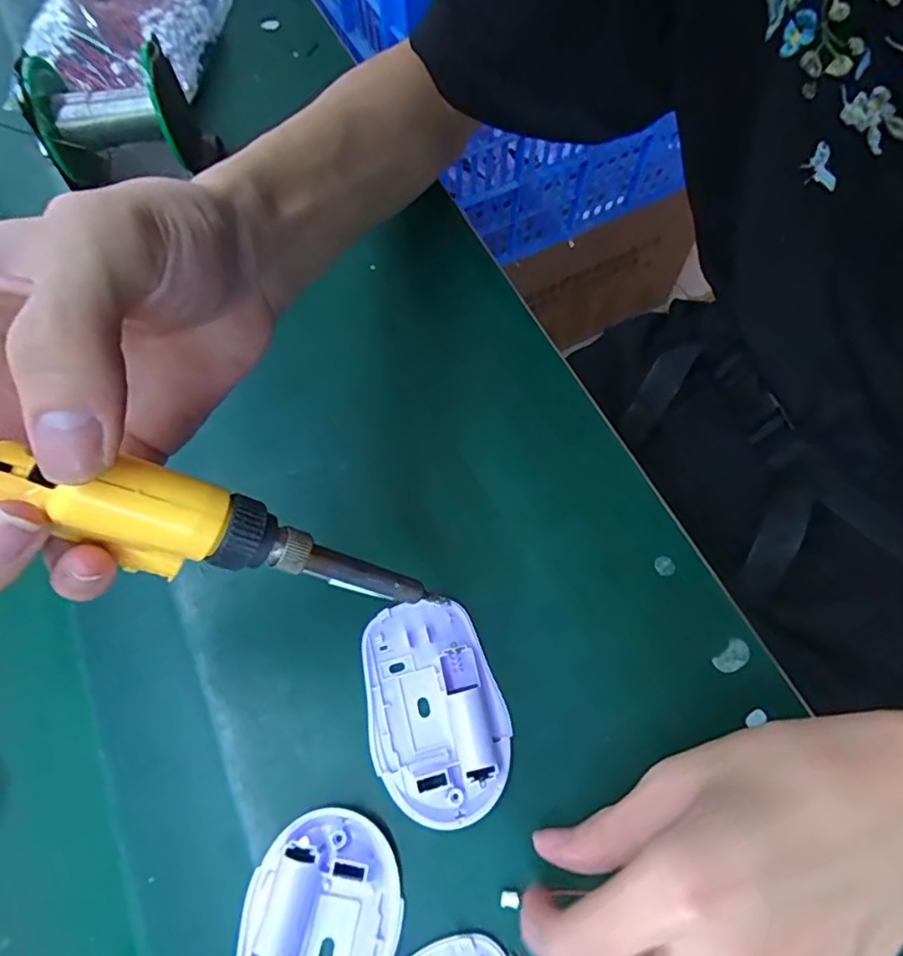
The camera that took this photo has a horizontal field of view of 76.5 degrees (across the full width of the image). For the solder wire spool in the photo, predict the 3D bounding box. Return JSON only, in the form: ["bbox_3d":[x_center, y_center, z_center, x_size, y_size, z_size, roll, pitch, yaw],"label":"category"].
[{"bbox_3d":[-0.220,-0.241,0.371,0.090,0.068,0.090,0,65,0],"label":"solder wire spool"}]

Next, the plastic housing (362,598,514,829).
[{"bbox_3d":[-0.008,0.104,0.263,0.060,0.017,0.094,-11,65,-5],"label":"plastic housing"}]

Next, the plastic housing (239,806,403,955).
[{"bbox_3d":[-0.053,0.186,0.224,0.058,0.018,0.094,8,65,4],"label":"plastic housing"}]

